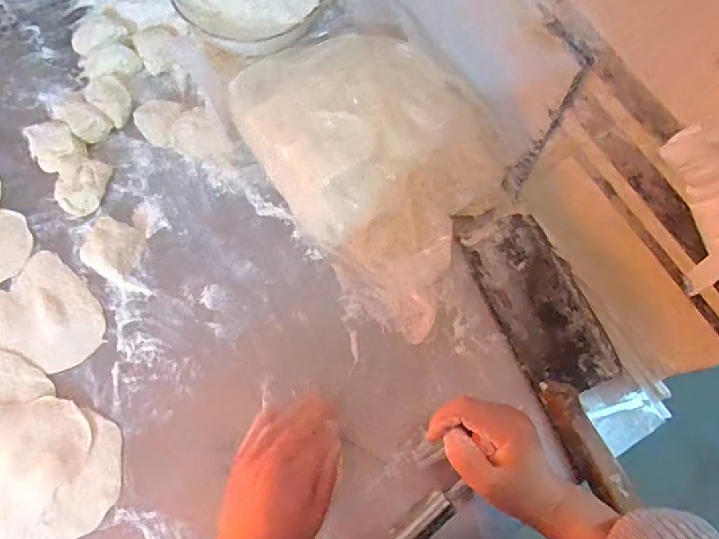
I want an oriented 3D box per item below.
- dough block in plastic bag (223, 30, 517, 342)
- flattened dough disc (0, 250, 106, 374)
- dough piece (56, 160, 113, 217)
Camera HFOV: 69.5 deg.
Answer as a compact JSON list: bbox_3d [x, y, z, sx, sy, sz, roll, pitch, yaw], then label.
[{"bbox_3d":[0.018,-0.125,0.534,0.206,0.097,0.317,-36,74,-14],"label":"dough block in plastic bag"},{"bbox_3d":[-0.304,0.042,0.503,0.083,0.005,0.119,-40,75,-16],"label":"flattened dough disc"},{"bbox_3d":[-0.293,-0.088,0.545,0.041,0.026,0.060,12,69,3],"label":"dough piece"}]

